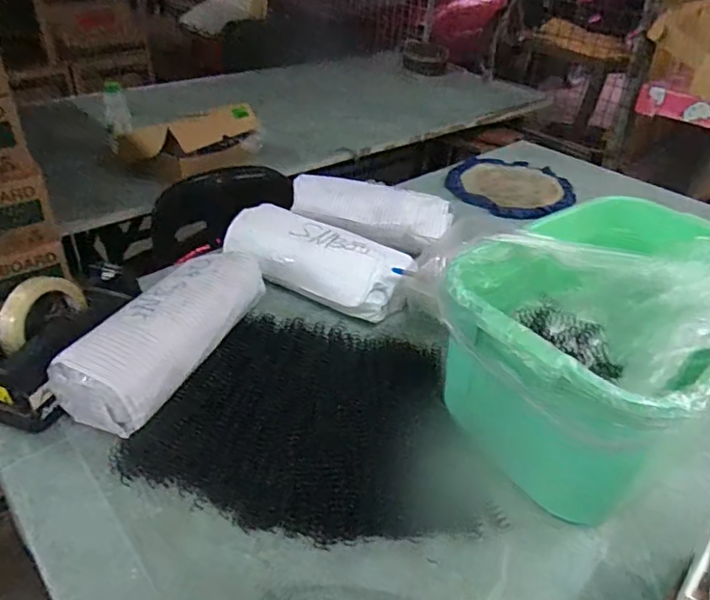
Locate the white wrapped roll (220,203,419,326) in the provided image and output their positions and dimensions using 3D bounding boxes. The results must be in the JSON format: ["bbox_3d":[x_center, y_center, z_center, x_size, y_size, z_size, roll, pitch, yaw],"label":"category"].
[{"bbox_3d":[-0.064,-0.062,0.777,0.295,0.067,0.107,25,42,28],"label":"white wrapped roll"}]

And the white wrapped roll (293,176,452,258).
[{"bbox_3d":[0.015,-0.141,0.869,0.265,0.061,0.081,15,38,17],"label":"white wrapped roll"}]

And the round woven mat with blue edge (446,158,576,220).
[{"bbox_3d":[0.326,-0.241,1.127,0.242,0.018,0.233,1,43,-1],"label":"round woven mat with blue edge"}]

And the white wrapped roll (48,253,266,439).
[{"bbox_3d":[-0.216,0.032,0.634,0.117,0.068,0.259,15,39,17],"label":"white wrapped roll"}]

